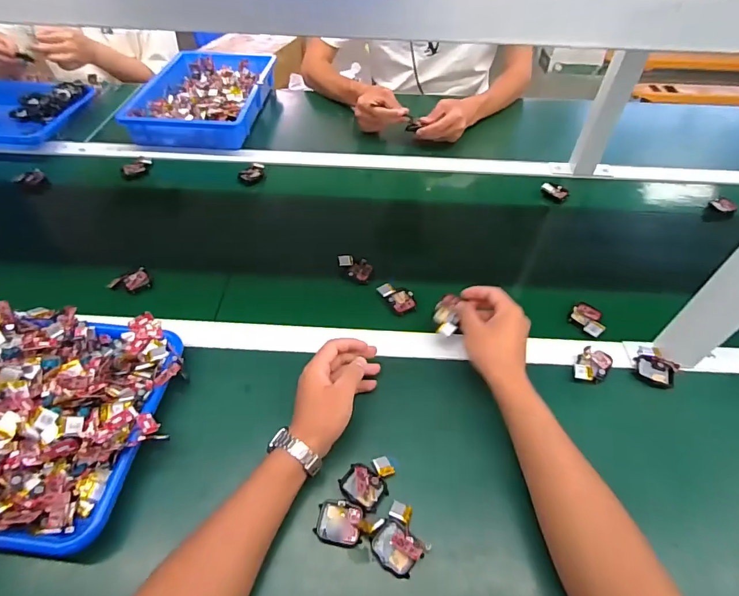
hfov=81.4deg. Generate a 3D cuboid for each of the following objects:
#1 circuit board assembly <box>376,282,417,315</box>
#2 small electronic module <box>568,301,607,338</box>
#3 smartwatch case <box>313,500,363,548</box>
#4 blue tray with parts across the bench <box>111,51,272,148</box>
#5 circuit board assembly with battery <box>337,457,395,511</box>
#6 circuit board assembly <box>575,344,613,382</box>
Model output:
[{"bbox_3d":[0.043,-0.001,0.630,0.037,0.017,0.059,-29,56,-24],"label":"circuit board assembly"},{"bbox_3d":[0.313,0.027,0.610,0.054,0.015,0.050,-36,59,-28],"label":"small electronic module"},{"bbox_3d":[-0.030,0.228,0.436,0.047,0.009,0.038,9,49,7],"label":"smartwatch case"},{"bbox_3d":[-0.369,-0.462,0.975,0.269,0.056,0.378,2,49,0],"label":"blue tray with parts across the bench"},{"bbox_3d":[0.000,0.194,0.461,0.046,0.016,0.058,32,55,24],"label":"circuit board assembly with battery"},{"bbox_3d":[0.289,0.088,0.557,0.038,0.013,0.052,27,53,20],"label":"circuit board assembly"}]

